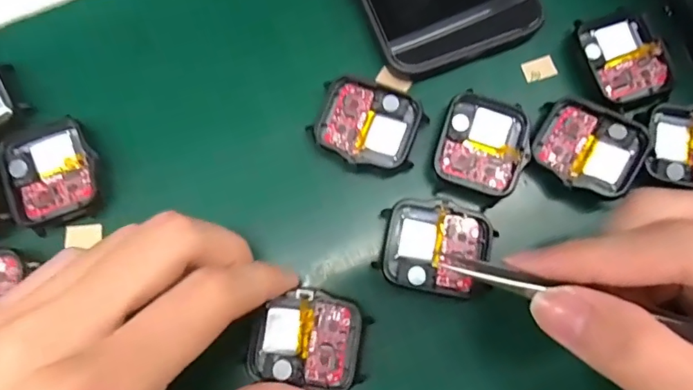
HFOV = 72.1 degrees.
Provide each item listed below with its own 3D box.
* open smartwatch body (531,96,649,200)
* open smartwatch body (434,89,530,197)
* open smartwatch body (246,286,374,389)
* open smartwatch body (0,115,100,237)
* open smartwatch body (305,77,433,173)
[{"bbox_3d":[0.104,-0.022,0.204,0.041,0.008,0.038,30,78,8],"label":"open smartwatch body"},{"bbox_3d":[0.060,-0.023,0.207,0.037,0.005,0.043,15,76,4],"label":"open smartwatch body"},{"bbox_3d":[-0.015,0.057,0.189,0.044,0.009,0.037,12,77,2],"label":"open smartwatch body"},{"bbox_3d":[-0.126,-0.010,0.203,0.037,0.004,0.044,-21,76,-5],"label":"open smartwatch body"},{"bbox_3d":[0.009,-0.031,0.209,0.046,0.005,0.039,20,77,5],"label":"open smartwatch body"}]

